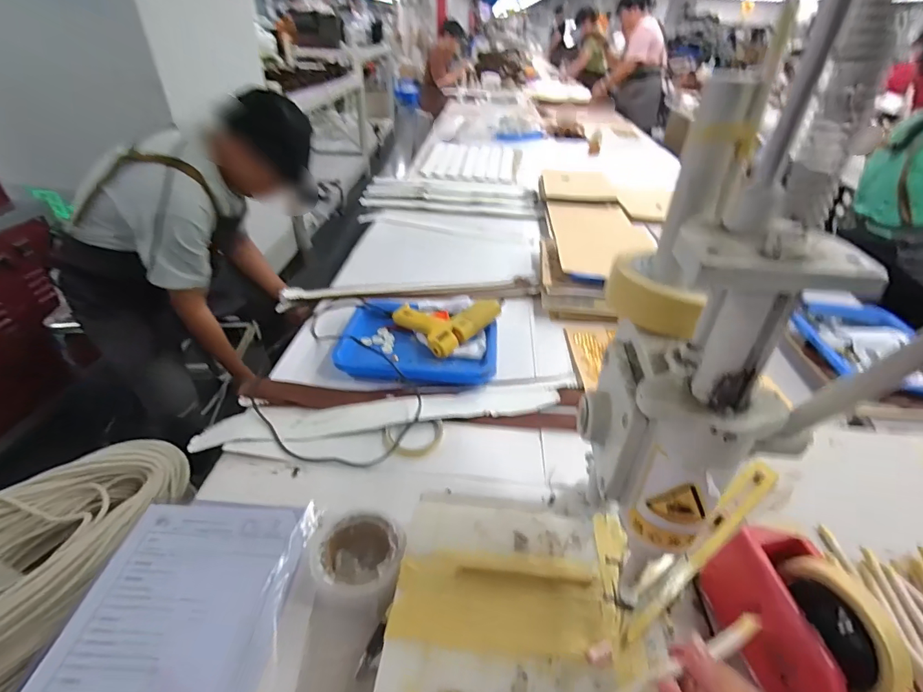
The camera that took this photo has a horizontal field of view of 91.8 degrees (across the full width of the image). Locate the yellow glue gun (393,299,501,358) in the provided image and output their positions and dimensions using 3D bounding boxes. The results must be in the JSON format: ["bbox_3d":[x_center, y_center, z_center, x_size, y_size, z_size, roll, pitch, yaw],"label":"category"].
[{"bbox_3d":[-0.033,-0.062,0.883,0.162,0.048,0.158,31,45,33],"label":"yellow glue gun"}]

